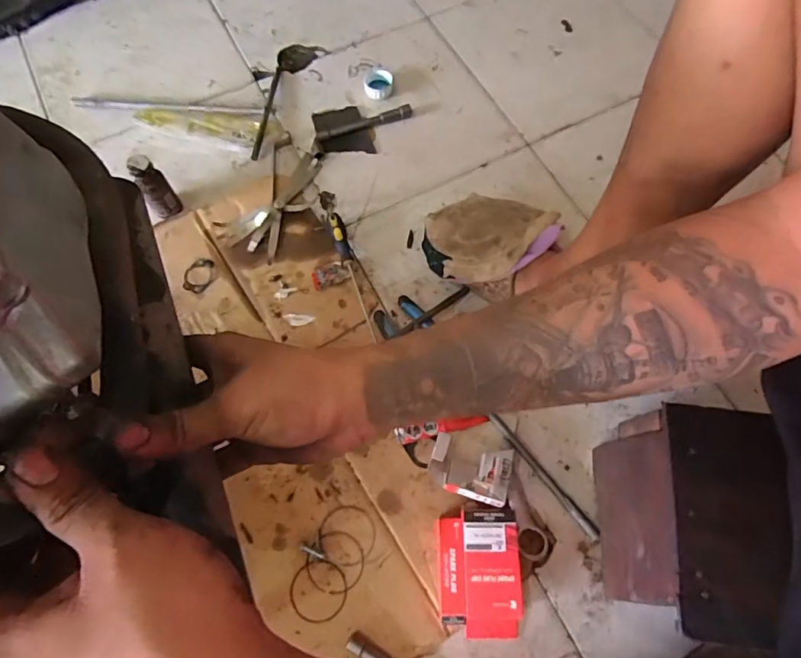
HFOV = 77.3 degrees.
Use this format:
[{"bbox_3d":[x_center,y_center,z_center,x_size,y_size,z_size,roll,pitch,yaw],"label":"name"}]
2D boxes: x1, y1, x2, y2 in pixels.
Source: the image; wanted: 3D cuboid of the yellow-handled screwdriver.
[{"bbox_3d":[-0.060,-0.068,0.618,0.017,0.026,0.172,-15,68,-7],"label":"yellow-handled screwdriver"}]

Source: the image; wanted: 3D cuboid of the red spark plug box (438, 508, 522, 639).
[{"bbox_3d":[0.077,0.240,0.493,0.078,0.036,0.116,1,67,0],"label":"red spark plug box"}]

